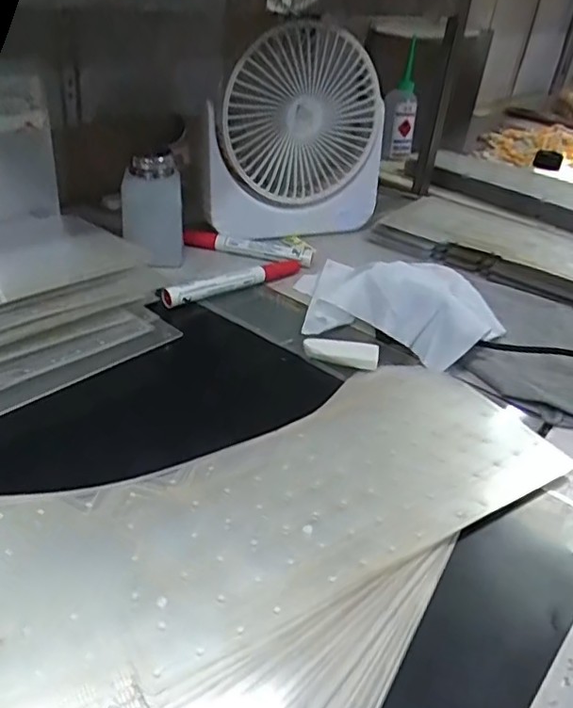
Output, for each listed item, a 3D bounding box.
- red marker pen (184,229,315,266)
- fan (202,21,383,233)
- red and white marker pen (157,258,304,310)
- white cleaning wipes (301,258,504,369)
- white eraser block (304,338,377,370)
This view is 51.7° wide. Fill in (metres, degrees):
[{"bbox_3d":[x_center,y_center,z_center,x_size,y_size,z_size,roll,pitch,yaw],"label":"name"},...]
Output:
[{"bbox_3d":[-0.038,-0.107,0.579,0.127,0.017,0.022,13,33,9],"label":"red marker pen"},{"bbox_3d":[0.006,-0.213,0.585,0.167,0.191,0.063,-8,36,-23],"label":"fan"},{"bbox_3d":[-0.044,-0.067,0.524,0.140,0.015,0.020,-24,44,-39],"label":"red and white marker pen"},{"bbox_3d":[0.098,-0.050,0.484,0.152,0.044,0.122,13,33,9],"label":"white cleaning wipes"},{"bbox_3d":[0.041,-0.002,0.439,0.055,0.009,0.021,12,33,7],"label":"white eraser block"}]

